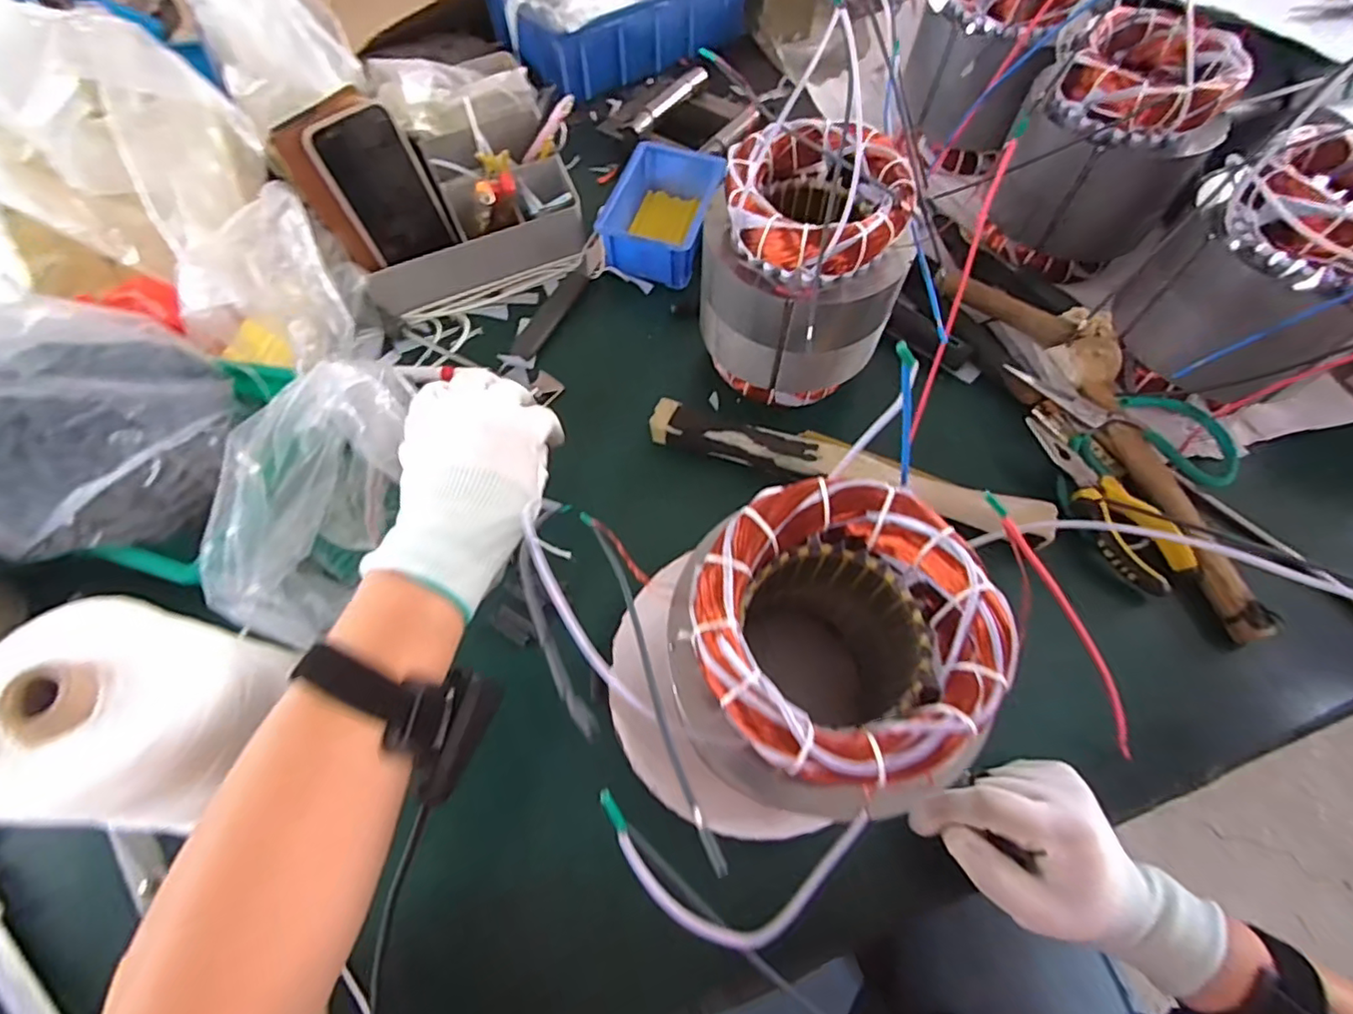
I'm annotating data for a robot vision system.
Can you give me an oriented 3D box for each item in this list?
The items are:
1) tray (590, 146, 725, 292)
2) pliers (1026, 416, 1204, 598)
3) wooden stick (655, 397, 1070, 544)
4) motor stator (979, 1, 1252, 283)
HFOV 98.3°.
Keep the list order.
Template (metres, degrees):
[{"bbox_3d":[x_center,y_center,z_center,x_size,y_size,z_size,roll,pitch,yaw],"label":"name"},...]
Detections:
[{"bbox_3d":[-0.015,-0.315,0.621,0.099,0.050,0.167,11,64,6],"label":"tray"},{"bbox_3d":[0.335,-0.008,0.458,0.051,0.021,0.154,-26,66,-12],"label":"pliers"},{"bbox_3d":[0.138,-0.032,0.488,0.329,0.037,0.048,18,65,9],"label":"wooden stick"},{"bbox_3d":[0.402,-0.334,0.557,0.151,0.167,0.142,36,69,17],"label":"motor stator"}]

